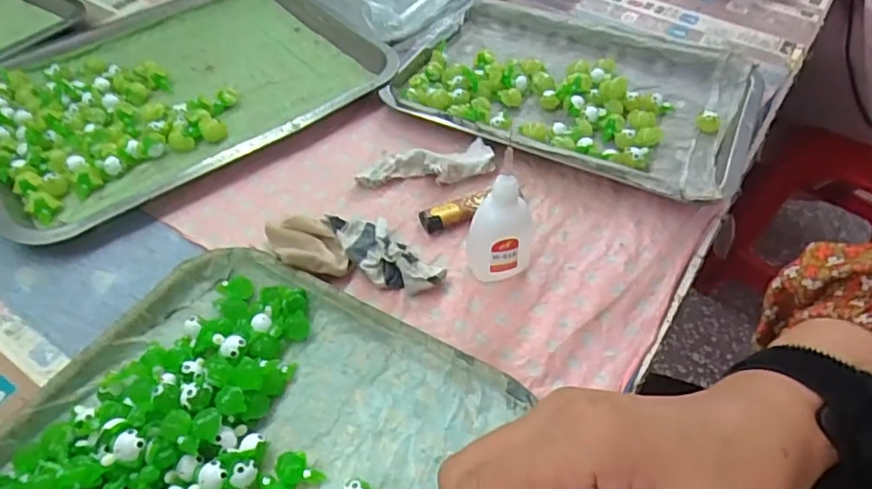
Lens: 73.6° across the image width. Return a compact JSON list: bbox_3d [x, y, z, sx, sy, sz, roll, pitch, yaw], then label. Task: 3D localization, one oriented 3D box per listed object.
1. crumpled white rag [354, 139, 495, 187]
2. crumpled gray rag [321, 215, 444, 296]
[{"bbox_3d":[-0.008,-0.065,0.464,0.108,0.021,0.037,-5,51,-7],"label":"crumpled white rag"},{"bbox_3d":[-0.040,0.006,0.404,0.088,0.025,0.036,32,56,21],"label":"crumpled gray rag"}]

